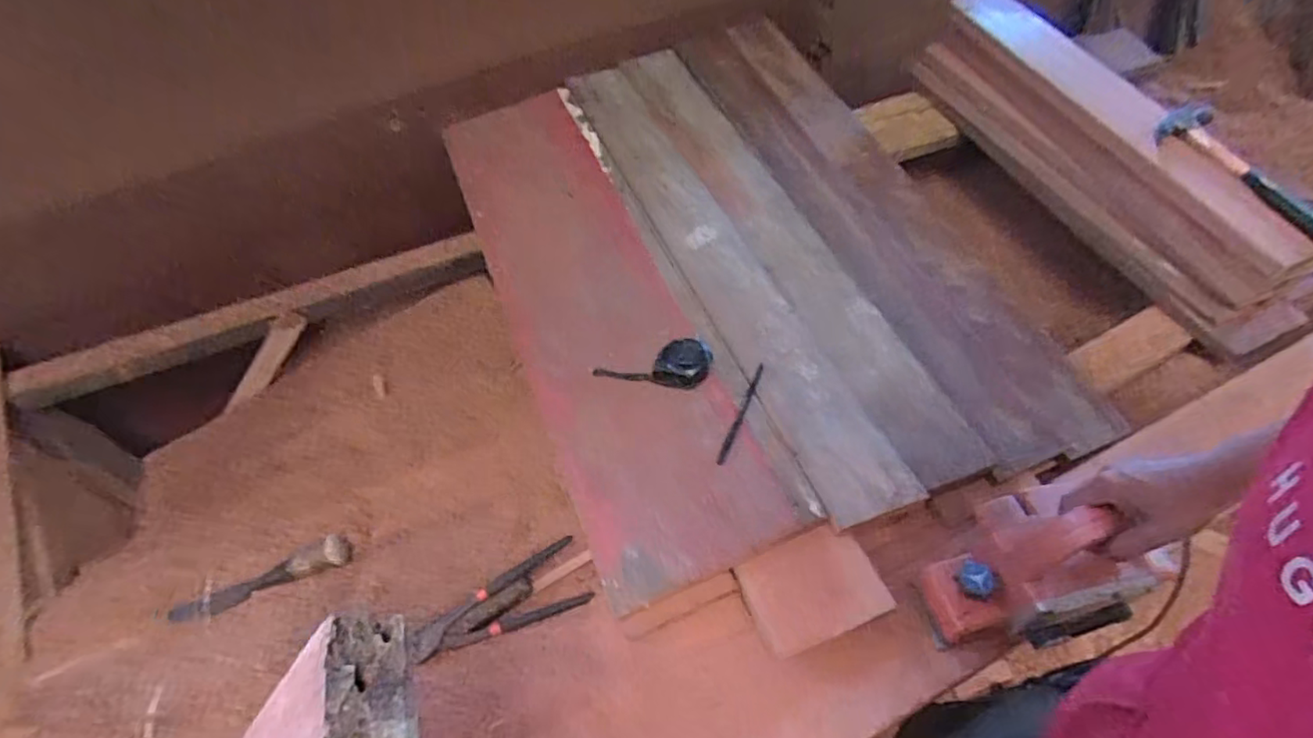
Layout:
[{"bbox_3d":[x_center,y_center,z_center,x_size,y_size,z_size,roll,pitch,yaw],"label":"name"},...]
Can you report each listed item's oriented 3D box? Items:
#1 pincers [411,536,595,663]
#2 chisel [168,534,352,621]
[{"bbox_3d":[-0.183,0.281,0.733,0.204,0.035,0.071,-26,53,-14],"label":"pincers"},{"bbox_3d":[-0.518,0.280,0.820,0.246,0.034,0.041,-22,52,4],"label":"chisel"}]

